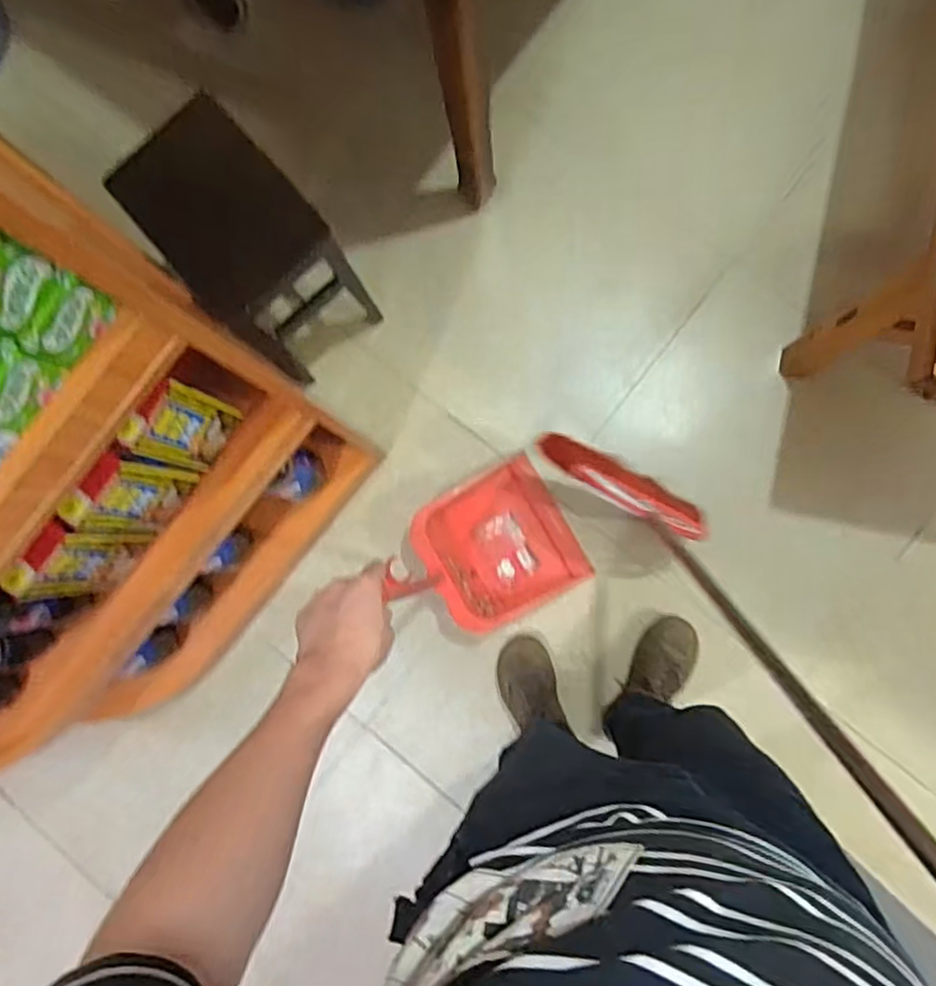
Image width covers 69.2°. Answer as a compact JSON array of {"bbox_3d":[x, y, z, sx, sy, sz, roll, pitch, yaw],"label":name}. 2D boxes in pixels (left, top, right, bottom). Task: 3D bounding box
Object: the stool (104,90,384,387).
[{"bbox_3d":[-0.352,-0.411,1.215,0.248,0.434,0.296,-41,83,1],"label":"stool"}]

